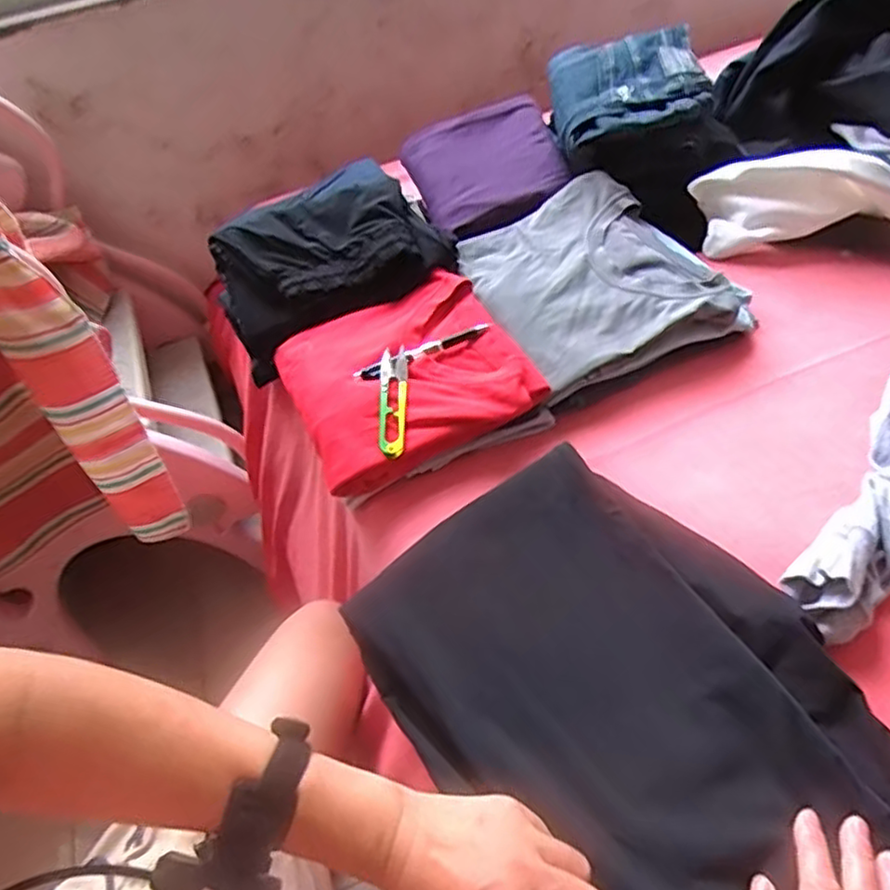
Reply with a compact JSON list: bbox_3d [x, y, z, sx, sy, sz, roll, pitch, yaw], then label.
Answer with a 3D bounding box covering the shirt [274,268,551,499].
[{"bbox_3d":[-0.044,-0.074,0.676,0.221,0.041,0.215,-22,50,-11],"label":"shirt"}]

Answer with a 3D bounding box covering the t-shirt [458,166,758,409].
[{"bbox_3d":[0.158,-0.188,0.736,0.245,0.035,0.268,-23,50,-11],"label":"t-shirt"}]

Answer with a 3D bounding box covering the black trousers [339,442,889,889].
[{"bbox_3d":[0.157,0.217,0.415,0.262,0.039,0.525,-30,52,-15],"label":"black trousers"}]

